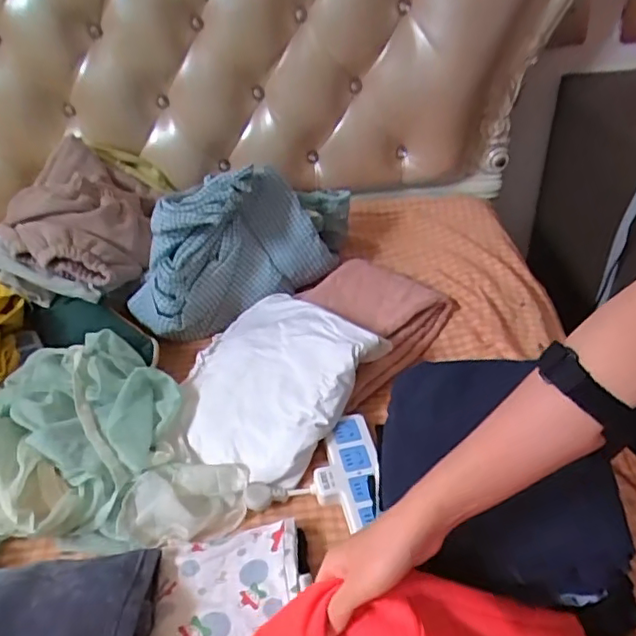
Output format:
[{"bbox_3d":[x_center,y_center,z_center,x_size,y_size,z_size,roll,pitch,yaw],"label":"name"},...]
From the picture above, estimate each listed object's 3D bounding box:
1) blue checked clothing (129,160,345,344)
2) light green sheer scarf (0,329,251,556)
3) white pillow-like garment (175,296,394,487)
[{"bbox_3d":[-0.111,-0.133,0.931,0.391,0.203,0.118,-21,40,-17],"label":"blue checked clothing"},{"bbox_3d":[-0.334,0.173,0.717,0.385,0.083,0.342,-23,41,-19],"label":"light green sheer scarf"},{"bbox_3d":[-0.066,0.079,0.811,0.235,0.080,0.273,18,44,29],"label":"white pillow-like garment"}]

